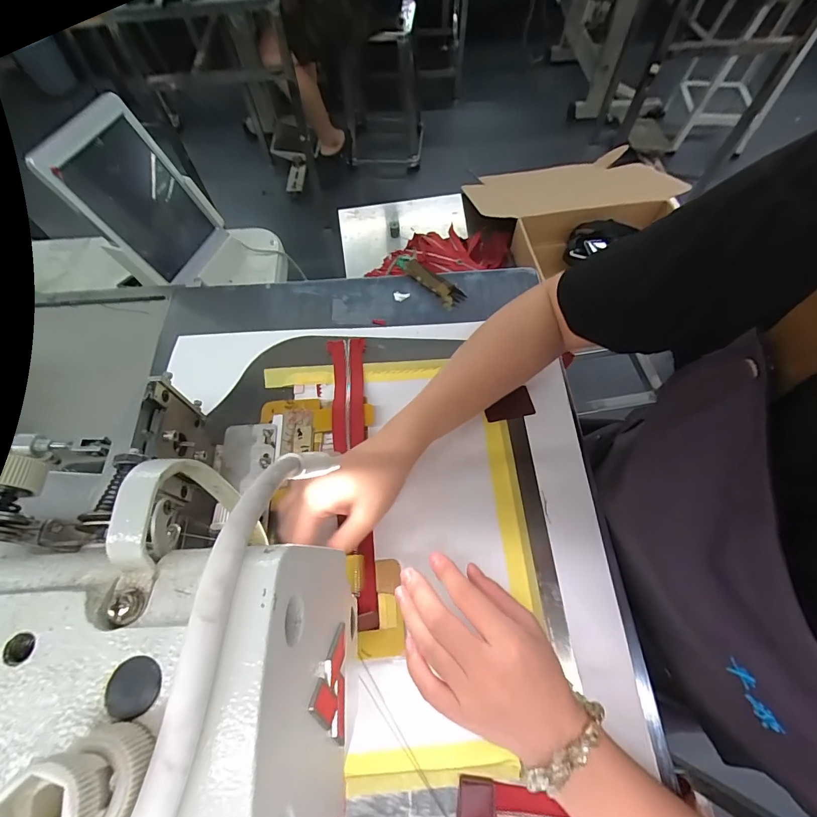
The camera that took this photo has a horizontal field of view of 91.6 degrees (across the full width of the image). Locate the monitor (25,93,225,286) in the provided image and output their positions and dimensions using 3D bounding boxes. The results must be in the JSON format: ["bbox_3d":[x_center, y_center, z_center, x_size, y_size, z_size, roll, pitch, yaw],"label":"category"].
[{"bbox_3d":[-0.359,-0.280,0.546,0.032,0.218,0.144,18,71,26],"label":"monitor"}]

